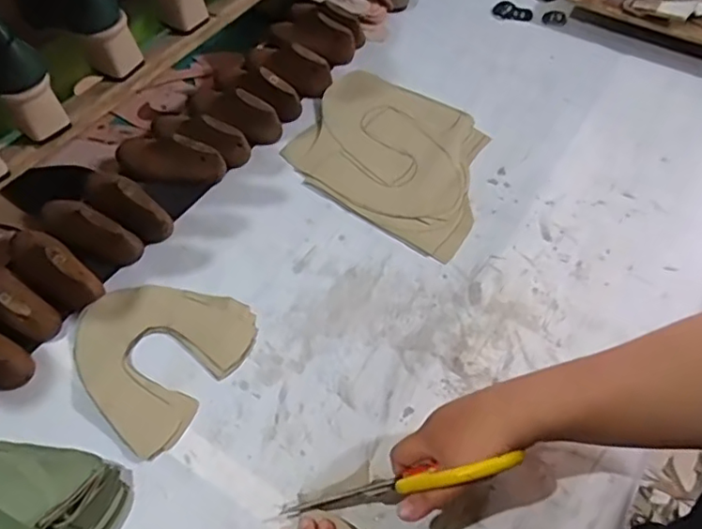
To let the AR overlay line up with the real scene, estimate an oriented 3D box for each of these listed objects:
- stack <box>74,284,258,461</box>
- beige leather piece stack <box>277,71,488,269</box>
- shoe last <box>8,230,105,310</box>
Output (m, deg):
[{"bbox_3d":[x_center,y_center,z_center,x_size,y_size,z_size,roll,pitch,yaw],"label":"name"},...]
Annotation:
[{"bbox_3d":[-0.202,0.082,0.605,0.160,0.019,0.170,29,62,17],"label":"stack"},{"bbox_3d":[0.056,-0.147,0.759,0.259,0.011,0.229,26,61,16],"label":"beige leather piece stack"},{"bbox_3d":[-0.324,0.000,0.634,0.131,0.052,0.055,29,62,18],"label":"shoe last"}]

